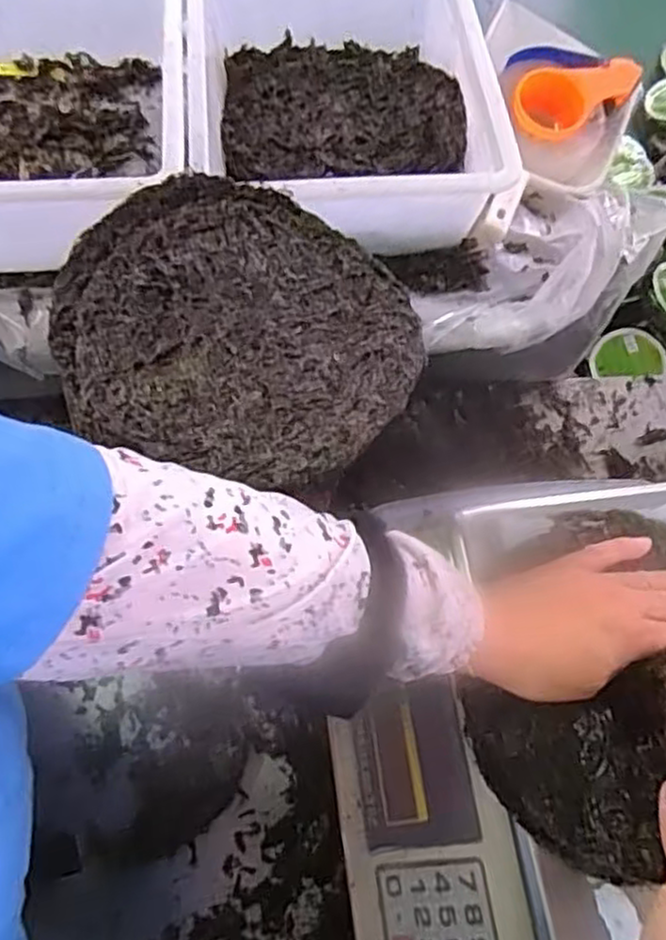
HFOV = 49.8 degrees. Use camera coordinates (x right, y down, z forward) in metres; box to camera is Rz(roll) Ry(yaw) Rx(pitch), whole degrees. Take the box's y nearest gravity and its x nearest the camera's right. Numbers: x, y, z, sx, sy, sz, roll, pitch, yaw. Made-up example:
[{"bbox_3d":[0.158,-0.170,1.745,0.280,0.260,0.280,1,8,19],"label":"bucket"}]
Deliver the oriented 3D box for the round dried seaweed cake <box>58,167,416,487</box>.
[{"bbox_3d":[-0.057,-0.093,0.434,0.215,0.017,0.199,1,66,-3],"label":"round dried seaweed cake"}]

